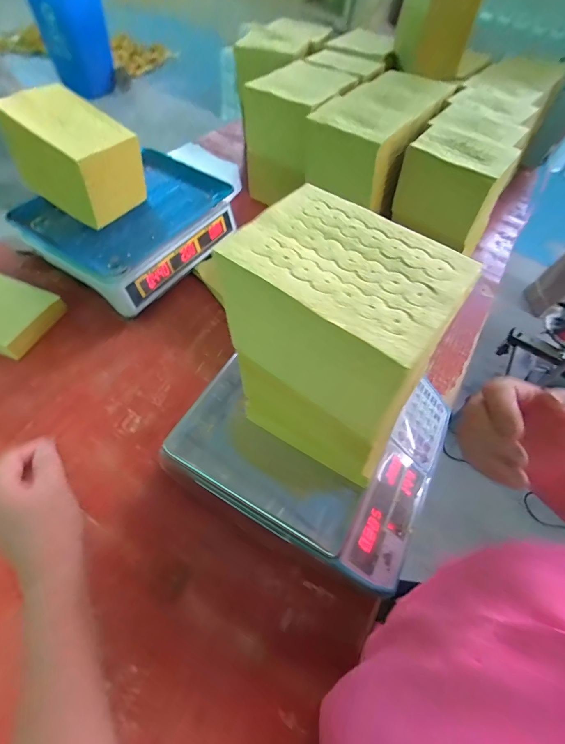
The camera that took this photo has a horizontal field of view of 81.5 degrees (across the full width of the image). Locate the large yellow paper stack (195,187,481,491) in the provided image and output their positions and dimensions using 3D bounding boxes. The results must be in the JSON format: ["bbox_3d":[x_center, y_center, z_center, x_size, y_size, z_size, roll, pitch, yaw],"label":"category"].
[{"bbox_3d":[0.043,-0.024,0.320,0.180,0.215,0.120,31,60,11],"label":"large yellow paper stack"}]

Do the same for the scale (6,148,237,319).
[{"bbox_3d":[-0.268,-0.270,0.638,0.241,0.117,0.339,35,61,14],"label":"scale"}]

